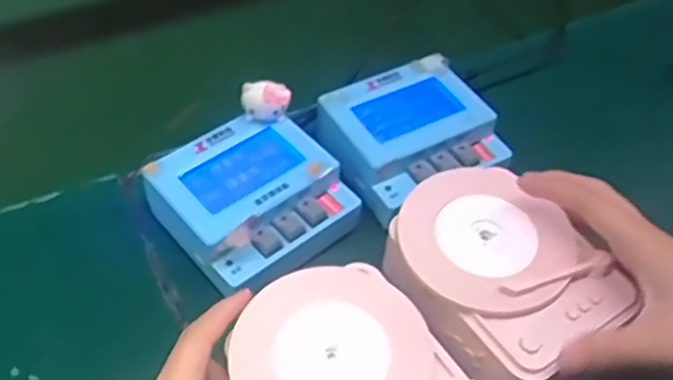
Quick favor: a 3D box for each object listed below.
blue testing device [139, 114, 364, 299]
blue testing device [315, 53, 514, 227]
[{"bbox_3d":[-0.053,0.006,0.435,0.105,0.041,0.095,-33,56,-27],"label":"blue testing device"},{"bbox_3d":[0.052,-0.039,0.473,0.108,0.038,0.100,-23,52,-20],"label":"blue testing device"}]

